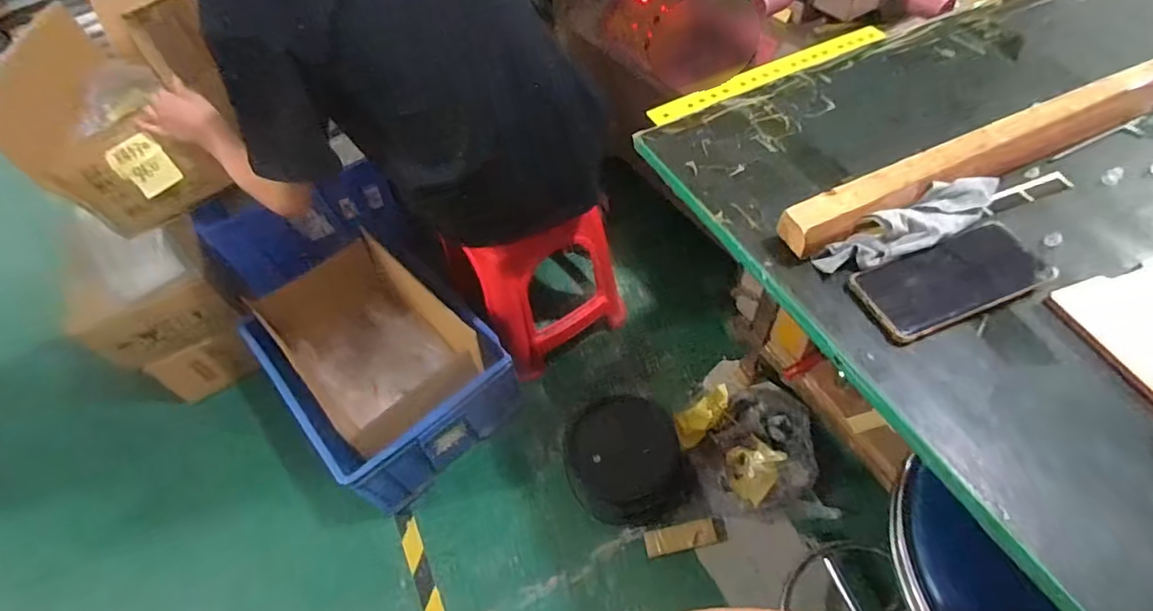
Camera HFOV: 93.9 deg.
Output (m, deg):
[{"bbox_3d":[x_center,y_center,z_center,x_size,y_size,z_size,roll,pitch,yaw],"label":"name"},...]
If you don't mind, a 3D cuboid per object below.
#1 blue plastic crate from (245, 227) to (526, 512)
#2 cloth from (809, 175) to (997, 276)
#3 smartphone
[{"bbox_3d":[-0.489,0.142,1.341,0.608,0.252,0.427,37,65,27],"label":"blue plastic crate"},{"bbox_3d":[0.329,-0.076,0.522,0.198,0.035,0.051,-24,56,-11],"label":"cloth"},{"bbox_3d":[0.344,-0.024,0.495,0.165,0.018,0.079,-18,55,-8],"label":"smartphone"}]

